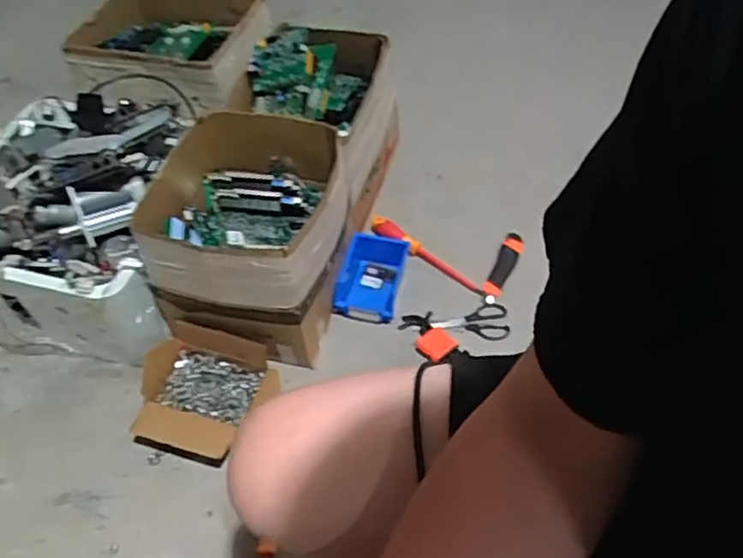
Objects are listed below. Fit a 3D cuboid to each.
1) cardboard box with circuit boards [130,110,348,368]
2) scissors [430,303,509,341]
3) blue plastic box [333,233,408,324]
[{"bbox_3d":[-0.187,-0.076,1.036,0.292,0.243,0.308,-1,52,4],"label":"cardboard box with circuit boards"},{"bbox_3d":[0.163,0.072,1.092,0.130,0.011,0.067,-4,51,1],"label":"scissors"},{"bbox_3d":[0.000,-0.002,1.129,0.105,0.063,0.144,12,54,10],"label":"blue plastic box"}]

